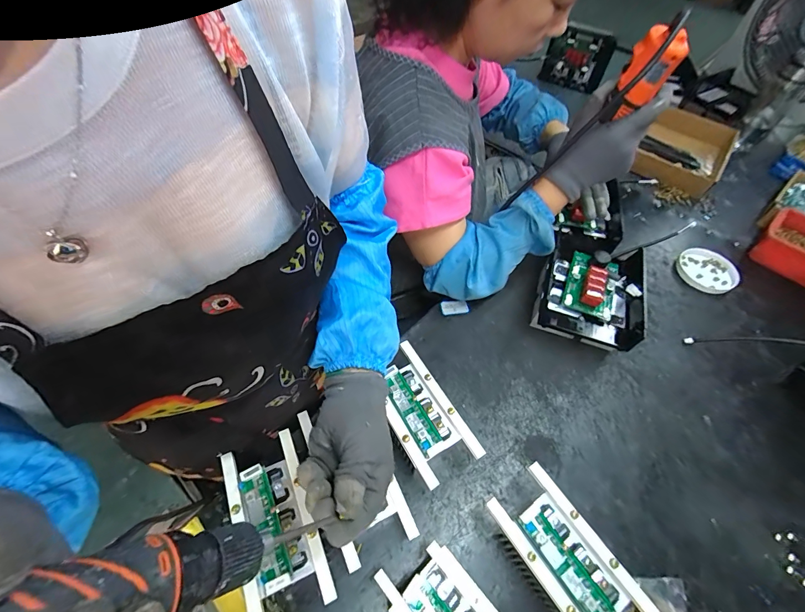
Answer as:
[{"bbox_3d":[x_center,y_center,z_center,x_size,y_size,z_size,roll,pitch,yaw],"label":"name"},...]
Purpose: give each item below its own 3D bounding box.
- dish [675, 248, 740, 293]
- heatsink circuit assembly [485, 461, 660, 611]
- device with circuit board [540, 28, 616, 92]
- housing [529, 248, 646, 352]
[{"bbox_3d":[0.583,-0.071,0.705,0.110,0.014,0.096,-4,56,-7],"label":"dish"},{"bbox_3d":[0.176,0.282,0.407,0.082,0.057,0.172,-28,62,-21],"label":"heatsink circuit assembly"},{"bbox_3d":[0.515,-0.725,1.091,0.174,0.150,0.042,32,59,18],"label":"device with circuit board"},{"bbox_3d":[0.306,-0.018,0.613,0.150,0.093,0.184,17,57,7],"label":"housing"}]

